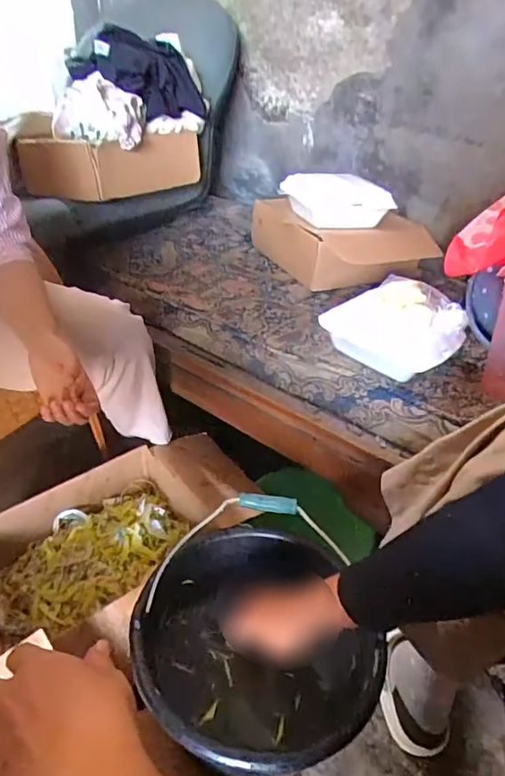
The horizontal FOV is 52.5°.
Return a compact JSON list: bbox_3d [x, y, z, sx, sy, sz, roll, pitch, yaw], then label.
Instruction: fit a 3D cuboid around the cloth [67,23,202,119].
[{"bbox_3d":[-0.193,-0.567,0.932,0.236,0.116,0.093,-4,32,-44],"label":"cloth"}]

